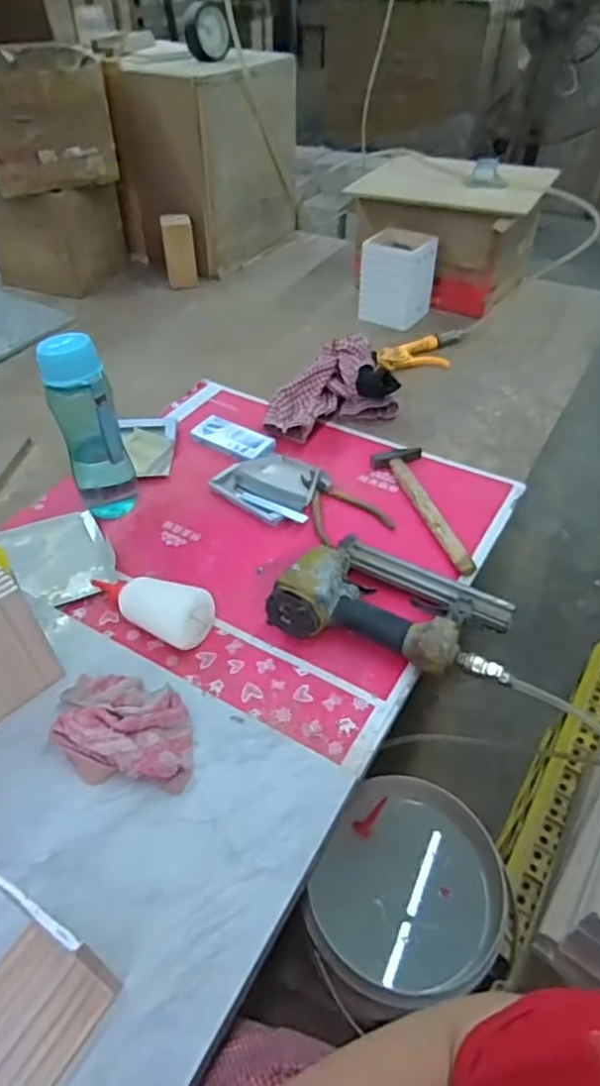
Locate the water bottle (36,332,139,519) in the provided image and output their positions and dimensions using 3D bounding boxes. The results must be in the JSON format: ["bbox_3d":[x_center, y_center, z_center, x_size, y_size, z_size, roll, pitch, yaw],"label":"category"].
[{"bbox_3d":[-0.253,-0.131,0.762,0.069,0.227,0.071,-23,48,-22],"label":"water bottle"}]

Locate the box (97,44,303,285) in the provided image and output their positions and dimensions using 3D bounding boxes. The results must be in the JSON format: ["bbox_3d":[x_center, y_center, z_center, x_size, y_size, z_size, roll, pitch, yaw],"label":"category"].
[{"bbox_3d":[-0.198,-0.842,1.381,0.240,0.358,0.357,22,48,22],"label":"box"}]

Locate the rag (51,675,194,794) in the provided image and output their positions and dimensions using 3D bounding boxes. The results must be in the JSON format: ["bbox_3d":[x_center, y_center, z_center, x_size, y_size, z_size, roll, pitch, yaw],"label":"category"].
[{"bbox_3d":[-0.159,0.168,0.579,0.128,0.031,0.103,4,44,4],"label":"rag"}]

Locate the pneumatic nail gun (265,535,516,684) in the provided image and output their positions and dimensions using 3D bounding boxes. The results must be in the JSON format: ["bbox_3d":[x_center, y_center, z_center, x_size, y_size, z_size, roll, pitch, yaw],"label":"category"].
[{"bbox_3d":[0.103,0.061,0.676,0.241,0.064,0.150,12,45,13],"label":"pneumatic nail gun"}]

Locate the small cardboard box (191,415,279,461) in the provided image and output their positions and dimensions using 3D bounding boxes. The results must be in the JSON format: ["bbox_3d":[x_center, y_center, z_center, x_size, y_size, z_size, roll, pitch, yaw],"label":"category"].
[{"bbox_3d":[-0.102,-0.157,0.933,0.128,0.015,0.061,27,50,25],"label":"small cardboard box"}]

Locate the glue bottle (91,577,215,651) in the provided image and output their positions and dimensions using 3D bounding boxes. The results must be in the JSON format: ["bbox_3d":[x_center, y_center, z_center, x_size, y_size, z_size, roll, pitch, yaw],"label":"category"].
[{"bbox_3d":[-0.173,0.067,0.686,0.165,0.056,0.058,12,43,29],"label":"glue bottle"}]

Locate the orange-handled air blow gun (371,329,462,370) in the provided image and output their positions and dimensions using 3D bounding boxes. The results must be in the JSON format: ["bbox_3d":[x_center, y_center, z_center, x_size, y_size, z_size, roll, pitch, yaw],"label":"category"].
[{"bbox_3d":[0.223,-0.346,1.120,0.216,0.026,0.096,-19,47,-18],"label":"orange-handled air blow gun"}]

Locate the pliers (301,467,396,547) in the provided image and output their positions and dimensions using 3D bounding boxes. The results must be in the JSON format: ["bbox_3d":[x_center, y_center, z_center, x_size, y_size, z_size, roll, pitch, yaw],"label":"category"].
[{"bbox_3d":[0.050,-0.056,0.835,0.095,0.010,0.138,-17,46,-17],"label":"pliers"}]

